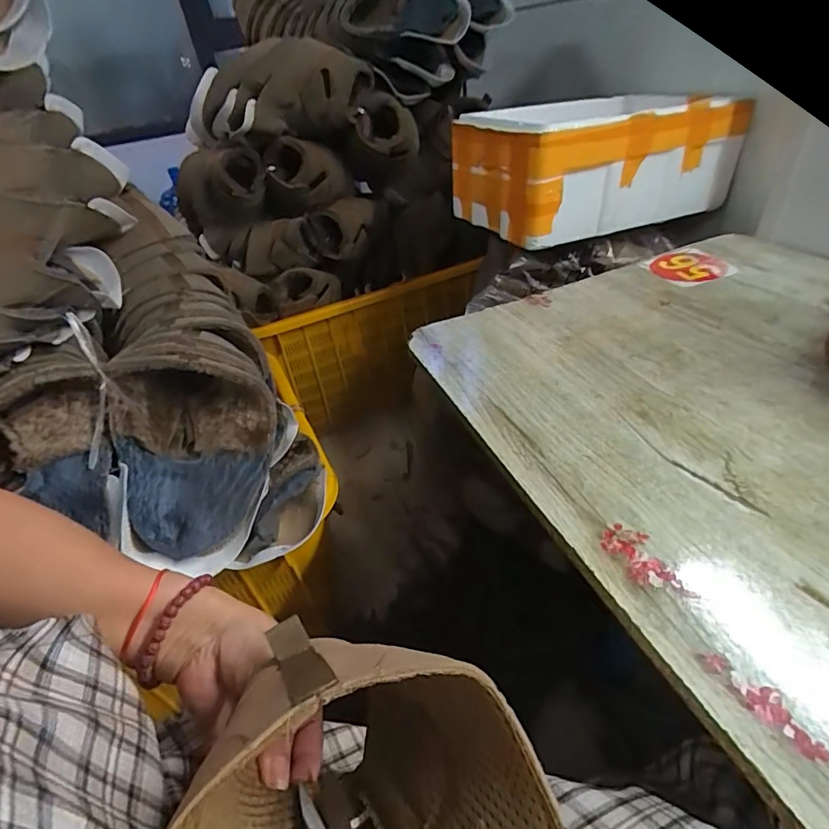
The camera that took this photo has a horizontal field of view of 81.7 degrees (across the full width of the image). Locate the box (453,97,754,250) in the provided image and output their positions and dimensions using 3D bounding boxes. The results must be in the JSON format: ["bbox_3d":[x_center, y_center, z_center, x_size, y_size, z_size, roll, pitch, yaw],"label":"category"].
[{"bbox_3d":[0.294,-0.427,0.809,0.394,0.154,0.281,-19,40,-13],"label":"box"}]

